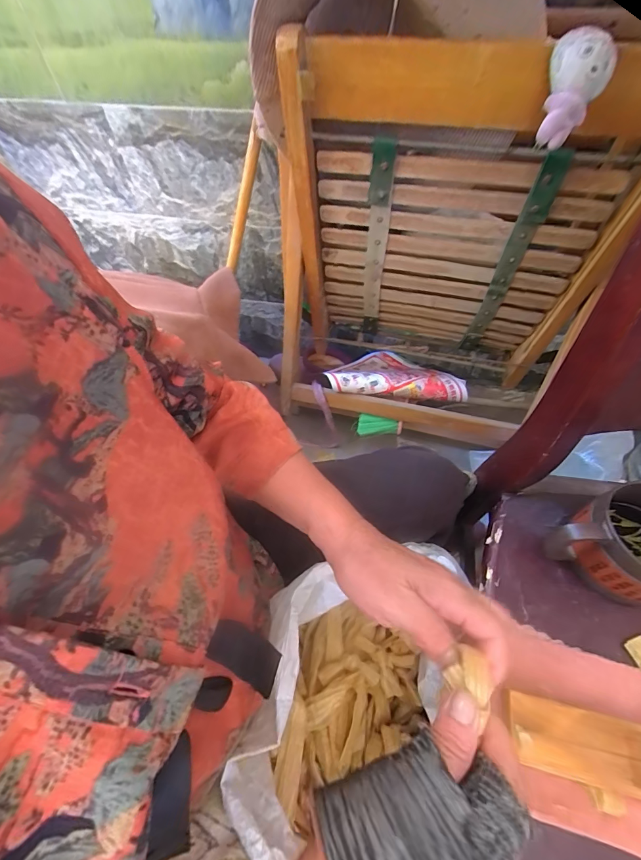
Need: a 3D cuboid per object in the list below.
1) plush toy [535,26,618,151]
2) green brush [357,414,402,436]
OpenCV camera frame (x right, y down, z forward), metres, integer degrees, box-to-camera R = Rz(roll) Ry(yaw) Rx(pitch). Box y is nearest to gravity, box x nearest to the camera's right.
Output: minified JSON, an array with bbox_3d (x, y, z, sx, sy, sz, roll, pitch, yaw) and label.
[{"bbox_3d":[0.273,-0.372,0.402,0.063,0.086,0.078,25,60,16],"label":"plush toy"},{"bbox_3d":[0.132,-0.005,0.825,0.098,0.016,0.049,11,98,6],"label":"green brush"}]

